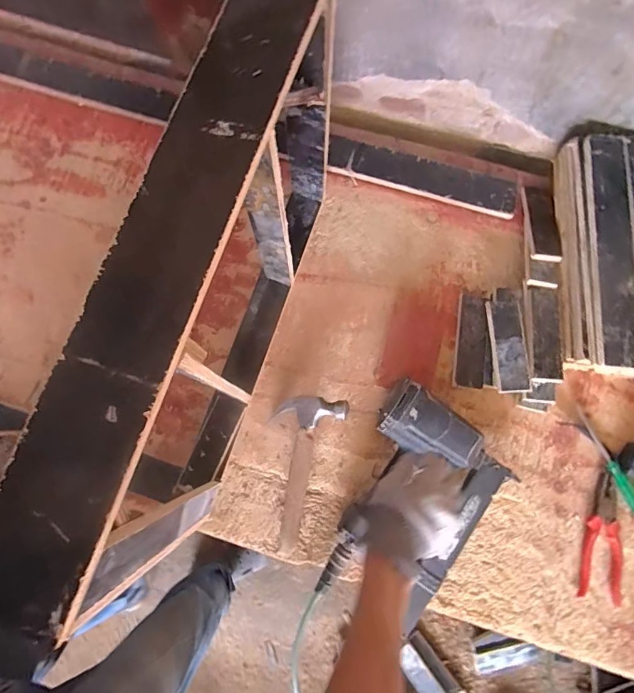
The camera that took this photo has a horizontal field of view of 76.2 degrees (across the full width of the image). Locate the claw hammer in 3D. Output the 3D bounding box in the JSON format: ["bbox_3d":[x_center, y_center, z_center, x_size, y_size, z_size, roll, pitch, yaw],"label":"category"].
[{"bbox_3d":[-0.030,0.198,0.639,0.107,0.041,0.245,12,92,2],"label":"claw hammer"}]

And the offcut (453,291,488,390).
[{"bbox_3d":[0.265,-0.011,0.696,0.049,0.012,0.165,7,79,2],"label":"offcut"}]

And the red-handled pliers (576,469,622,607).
[{"bbox_3d":[0.451,0.298,0.636,0.063,0.019,0.188,10,79,2],"label":"red-handled pliers"}]

